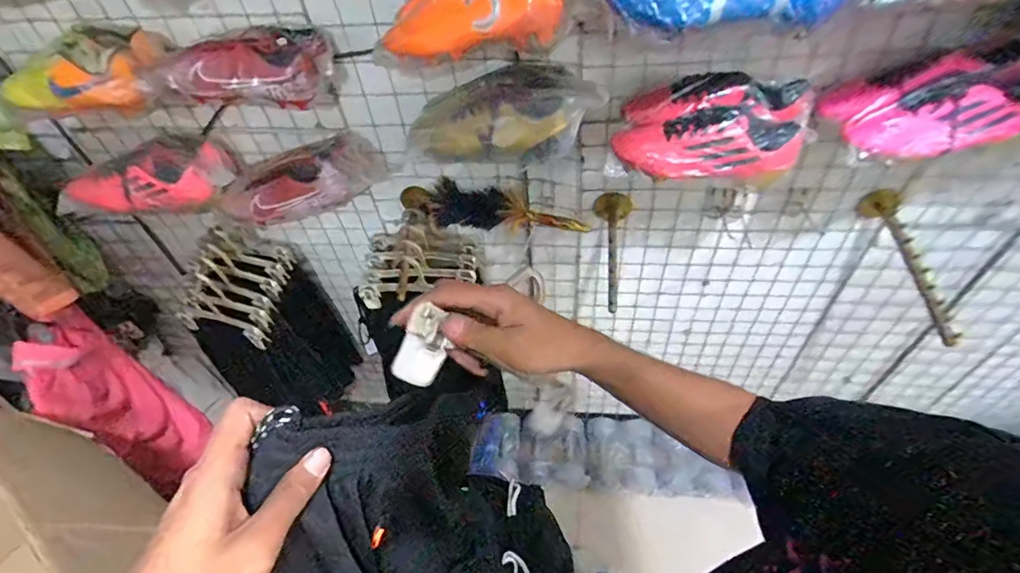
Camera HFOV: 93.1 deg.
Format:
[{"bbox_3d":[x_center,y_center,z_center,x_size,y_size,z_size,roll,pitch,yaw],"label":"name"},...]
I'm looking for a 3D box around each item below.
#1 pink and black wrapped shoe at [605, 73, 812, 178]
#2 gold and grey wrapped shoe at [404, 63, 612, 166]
[{"bbox_3d":[0.285,-0.234,0.694,0.245,0.094,0.132,12,51,16],"label":"pink and black wrapped shoe"},{"bbox_3d":[-0.007,-0.263,0.727,0.268,0.086,0.141,-2,49,5],"label":"gold and grey wrapped shoe"}]

